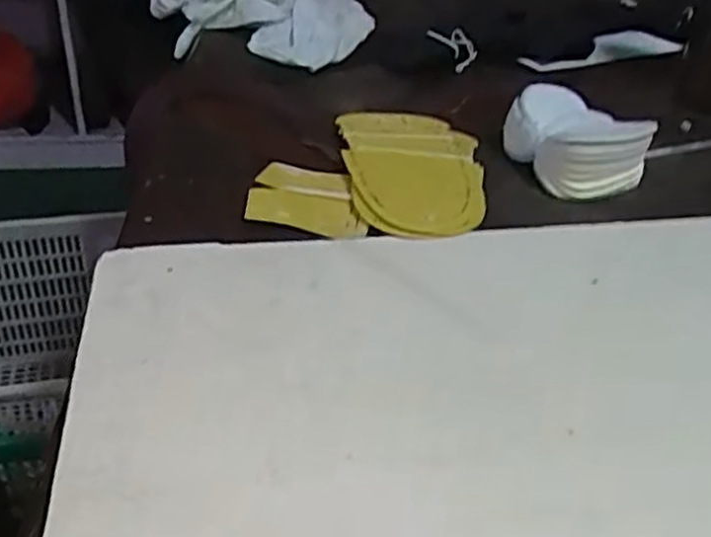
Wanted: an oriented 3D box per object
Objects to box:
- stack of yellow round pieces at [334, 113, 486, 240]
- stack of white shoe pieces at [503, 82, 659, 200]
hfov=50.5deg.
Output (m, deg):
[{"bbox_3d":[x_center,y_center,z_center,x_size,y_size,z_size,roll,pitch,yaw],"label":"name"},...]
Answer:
[{"bbox_3d":[0.044,-0.076,0.561,0.105,0.017,0.174,2,35,-4],"label":"stack of yellow round pieces"},{"bbox_3d":[0.172,-0.104,0.590,0.085,0.046,0.103,-8,37,-18],"label":"stack of white shoe pieces"}]

